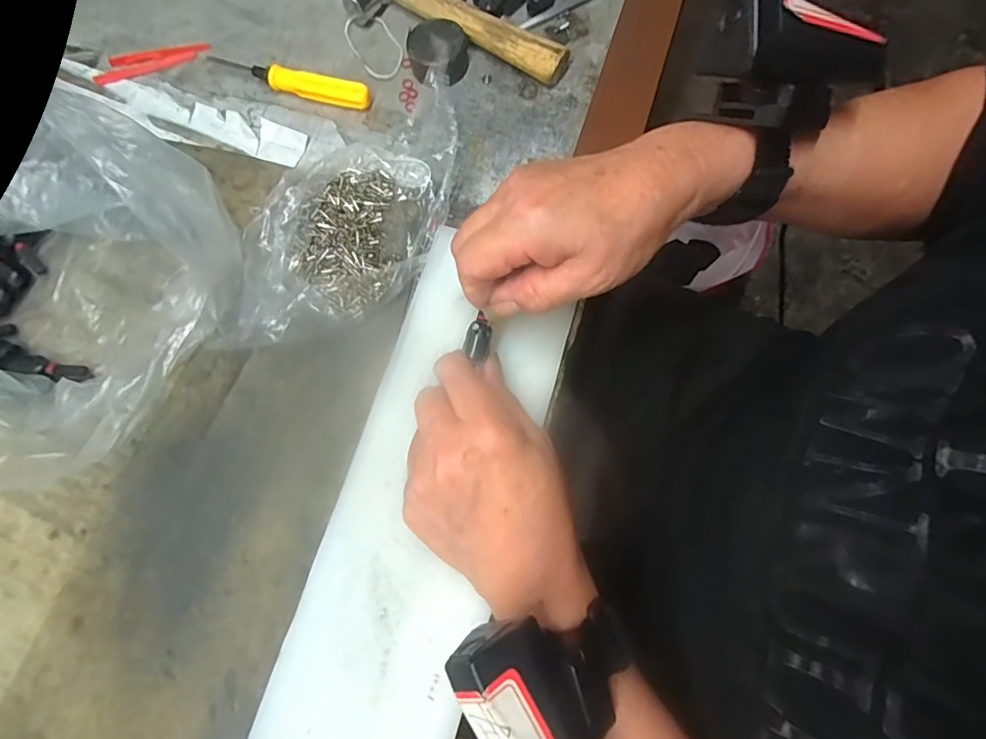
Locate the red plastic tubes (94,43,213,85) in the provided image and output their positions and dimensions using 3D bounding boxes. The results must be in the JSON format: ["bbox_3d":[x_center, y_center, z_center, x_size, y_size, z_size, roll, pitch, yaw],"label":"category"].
[{"bbox_3d":[-0.242,-0.219,0.366,0.078,0.004,0.022,-13,74,-1],"label":"red plastic tubes"}]

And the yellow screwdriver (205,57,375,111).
[{"bbox_3d":[-0.138,-0.196,0.349,0.118,0.016,0.015,17,76,7],"label":"yellow screwdriver"}]

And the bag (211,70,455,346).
[{"bbox_3d":[-0.082,-0.102,0.311,0.095,0.035,0.199,16,76,6],"label":"bag"}]

